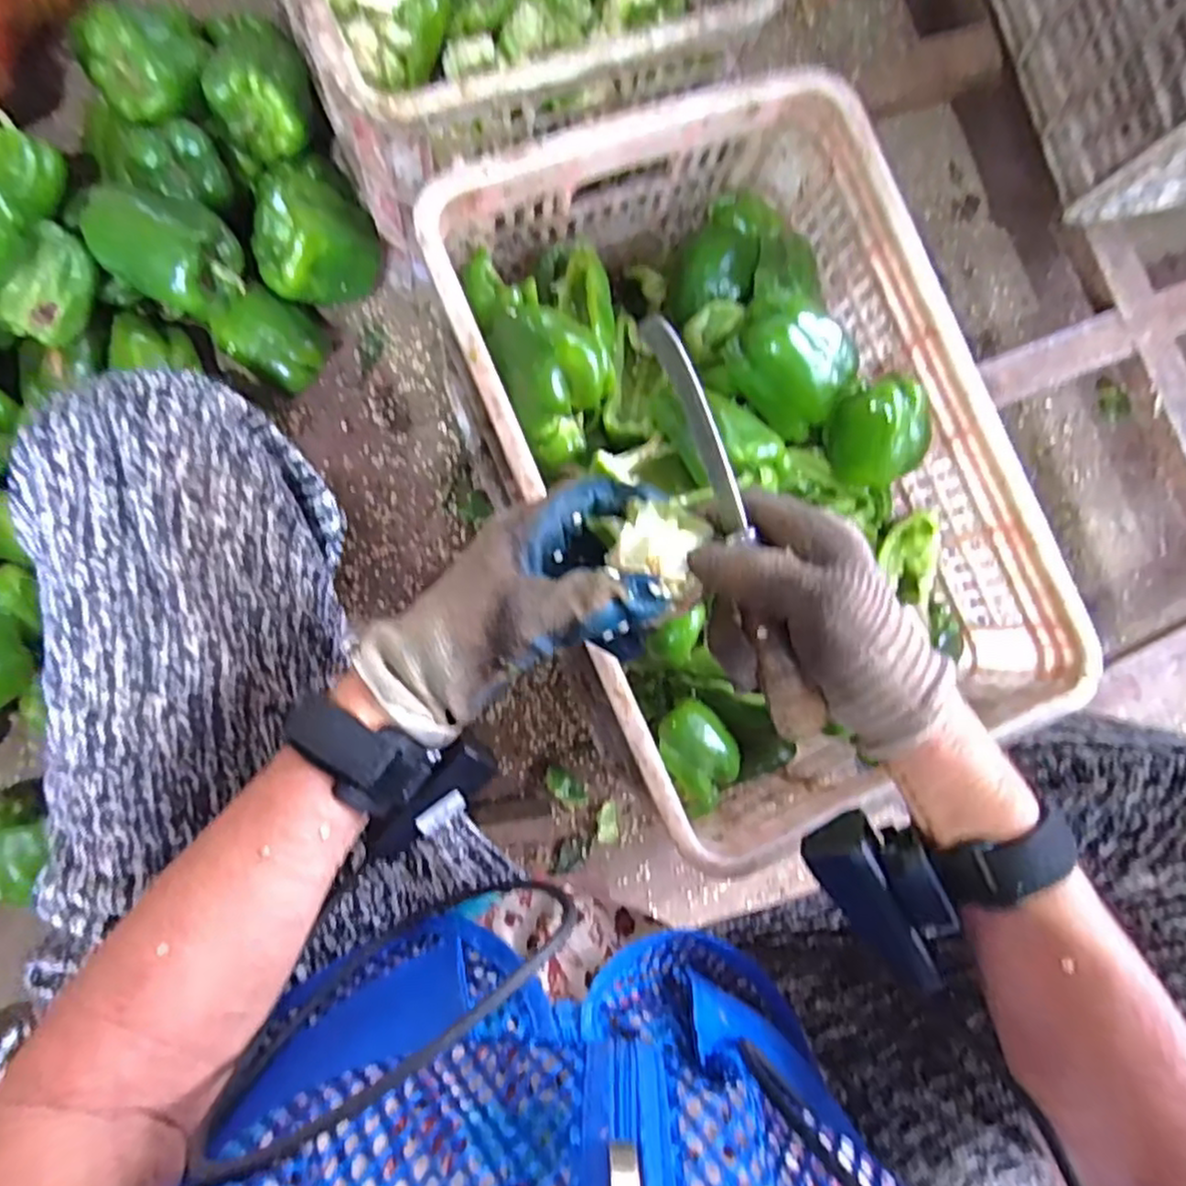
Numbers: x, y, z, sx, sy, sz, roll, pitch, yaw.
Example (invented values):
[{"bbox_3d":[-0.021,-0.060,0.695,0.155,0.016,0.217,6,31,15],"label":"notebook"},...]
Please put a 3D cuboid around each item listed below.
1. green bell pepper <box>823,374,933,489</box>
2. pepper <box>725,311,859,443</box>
[{"bbox_3d":[0.230,-0.127,0.563,0.067,0.055,0.073,0,86,-6],"label":"green bell pepper"},{"bbox_3d":[0.157,-0.179,0.566,0.094,0.056,0.077,31,84,-4],"label":"pepper"}]

